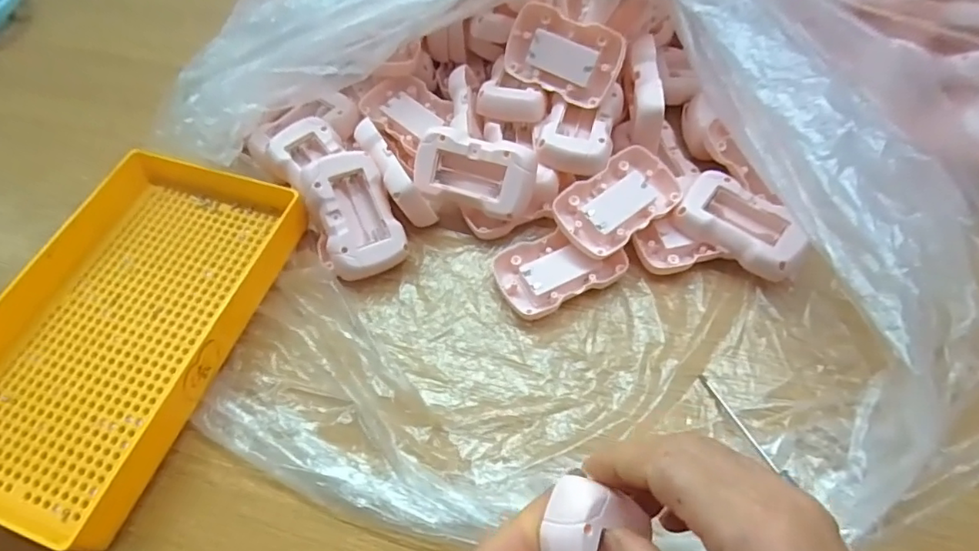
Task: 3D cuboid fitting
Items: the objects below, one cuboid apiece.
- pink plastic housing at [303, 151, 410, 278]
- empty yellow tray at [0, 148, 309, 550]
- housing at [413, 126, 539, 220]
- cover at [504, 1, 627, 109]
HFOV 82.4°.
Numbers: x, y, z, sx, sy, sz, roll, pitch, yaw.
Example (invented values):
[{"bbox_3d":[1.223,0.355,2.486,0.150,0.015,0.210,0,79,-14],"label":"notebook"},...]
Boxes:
[{"bbox_3d":[-0.093,-0.042,0.388,0.051,0.018,0.084,-22,87,-20],"label":"pink plastic housing"},{"bbox_3d":[-0.238,0.028,0.364,0.151,0.037,0.254,15,62,11],"label":"empty yellow tray"},{"bbox_3d":[-0.011,-0.073,0.395,0.083,0.022,0.049,18,107,16],"label":"housing"},{"bbox_3d":[0.056,-0.163,0.415,0.089,0.054,0.017,33,26,22],"label":"cover"}]

